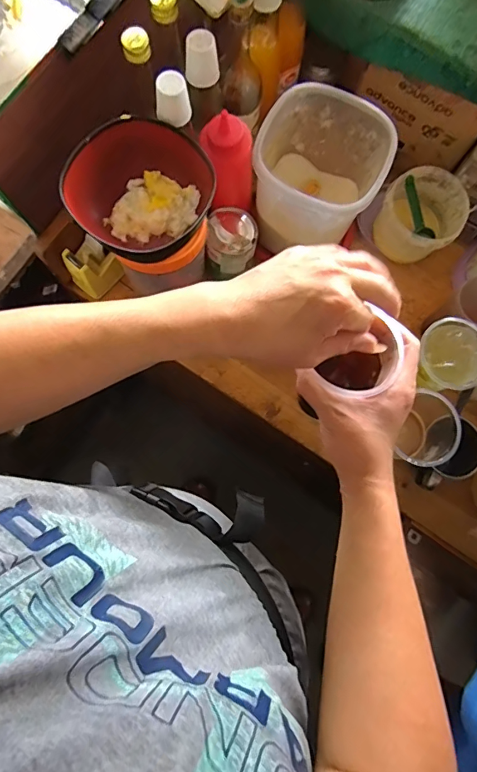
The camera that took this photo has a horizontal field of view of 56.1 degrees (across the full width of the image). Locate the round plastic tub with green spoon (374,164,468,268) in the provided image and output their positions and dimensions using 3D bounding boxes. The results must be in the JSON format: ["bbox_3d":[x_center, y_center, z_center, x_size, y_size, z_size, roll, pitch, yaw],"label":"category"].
[{"bbox_3d":[0.273,-0.253,0.687,0.116,0.082,0.115,0,80,-1],"label":"round plastic tub with green spoon"}]

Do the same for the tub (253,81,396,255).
[{"bbox_3d":[0.110,-0.290,0.626,0.165,0.141,0.168,22,80,3],"label":"tub"}]

